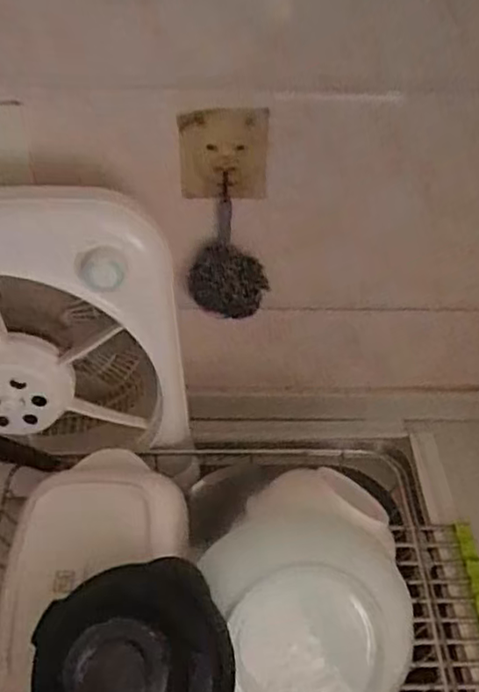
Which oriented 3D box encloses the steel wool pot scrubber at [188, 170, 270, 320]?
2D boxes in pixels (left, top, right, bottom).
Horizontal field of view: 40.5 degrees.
[{"bbox_3d":[-0.012,-0.089,0.653,0.076,0.152,0.038,-3,45,-3],"label":"steel wool pot scrubber"}]

